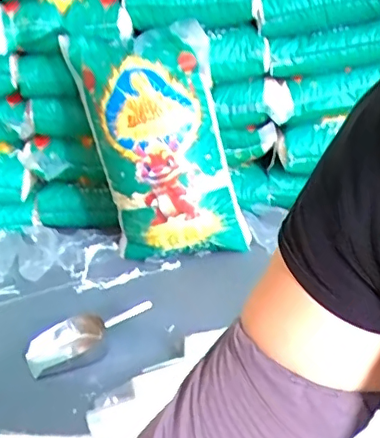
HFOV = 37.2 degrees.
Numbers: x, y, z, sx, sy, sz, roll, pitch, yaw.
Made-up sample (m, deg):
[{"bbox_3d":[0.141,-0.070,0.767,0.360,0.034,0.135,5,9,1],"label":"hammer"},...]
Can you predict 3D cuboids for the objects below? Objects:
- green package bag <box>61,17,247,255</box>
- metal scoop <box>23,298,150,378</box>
[{"bbox_3d":[-0.092,-0.211,1.534,0.377,0.635,0.111,-11,-3,-5],"label":"green package bag"},{"bbox_3d":[-0.218,0.241,1.199,0.268,0.062,0.109,-23,28,-38],"label":"metal scoop"}]

